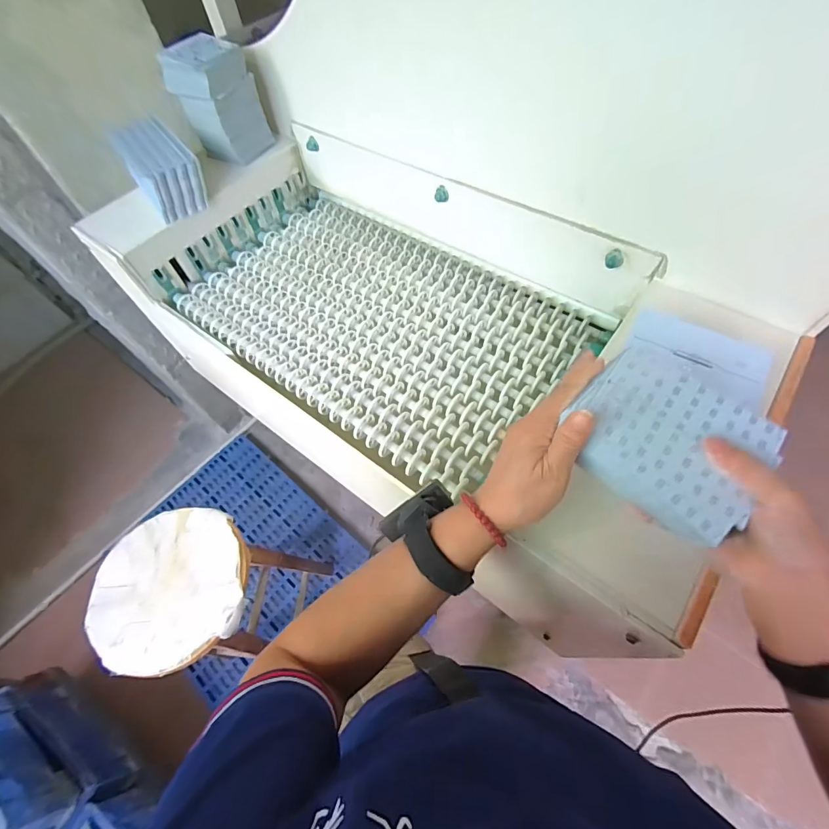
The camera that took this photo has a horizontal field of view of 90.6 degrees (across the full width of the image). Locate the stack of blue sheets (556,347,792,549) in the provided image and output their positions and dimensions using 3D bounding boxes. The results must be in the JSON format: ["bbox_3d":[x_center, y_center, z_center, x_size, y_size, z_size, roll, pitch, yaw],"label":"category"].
[{"bbox_3d":[0.193,0.012,0.306,0.122,0.023,0.127,-41,65,-19],"label":"stack of blue sheets"}]

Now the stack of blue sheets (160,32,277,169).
[{"bbox_3d":[-0.341,-0.544,0.718,0.102,0.156,0.112,23,63,16],"label":"stack of blue sheets"}]

